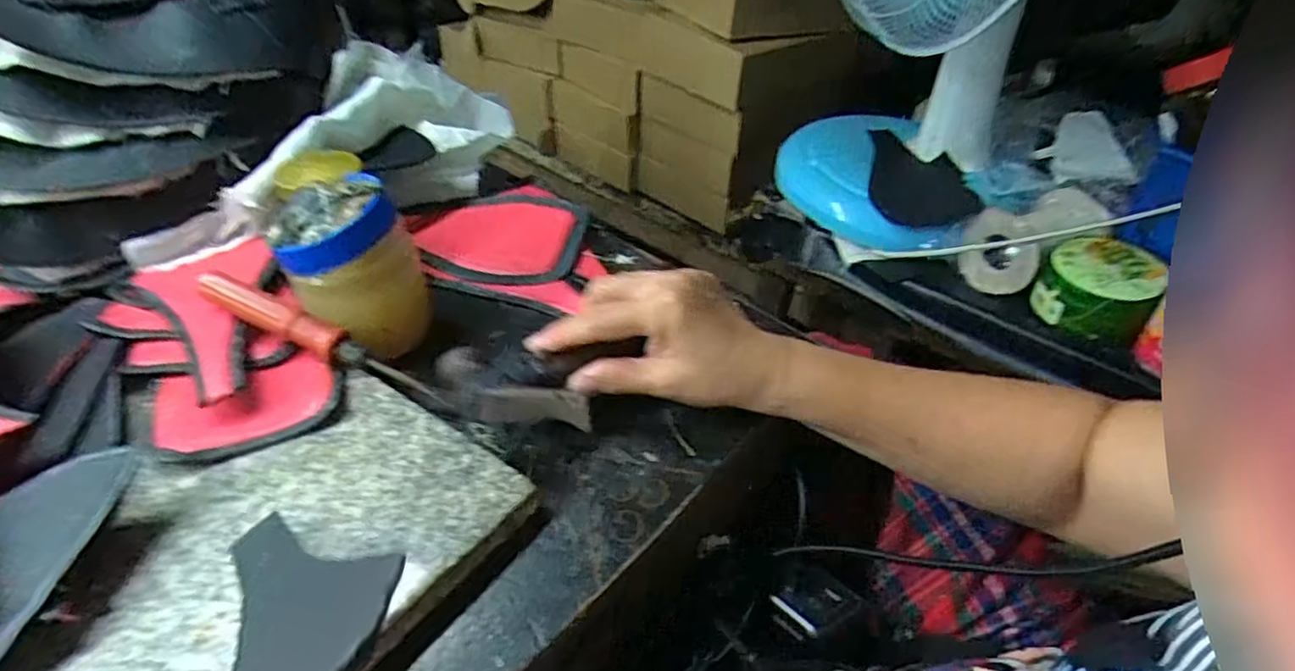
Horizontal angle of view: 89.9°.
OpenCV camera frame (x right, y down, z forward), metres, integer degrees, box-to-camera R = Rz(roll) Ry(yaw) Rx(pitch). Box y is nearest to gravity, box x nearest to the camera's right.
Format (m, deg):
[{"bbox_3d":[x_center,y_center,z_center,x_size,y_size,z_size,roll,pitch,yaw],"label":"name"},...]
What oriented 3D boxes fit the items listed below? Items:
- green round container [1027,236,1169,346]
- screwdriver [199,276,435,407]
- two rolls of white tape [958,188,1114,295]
[{"bbox_3d":[0.426,-0.044,0.619,0.090,0.064,0.084,26,45,24],"label":"green round container"},{"bbox_3d":[-0.195,0.001,0.388,0.154,0.018,0.017,26,43,1],"label":"screwdriver"},{"bbox_3d":[0.393,-0.096,0.668,0.124,0.078,0.076,-15,44,-20],"label":"two rolls of white tape"}]

